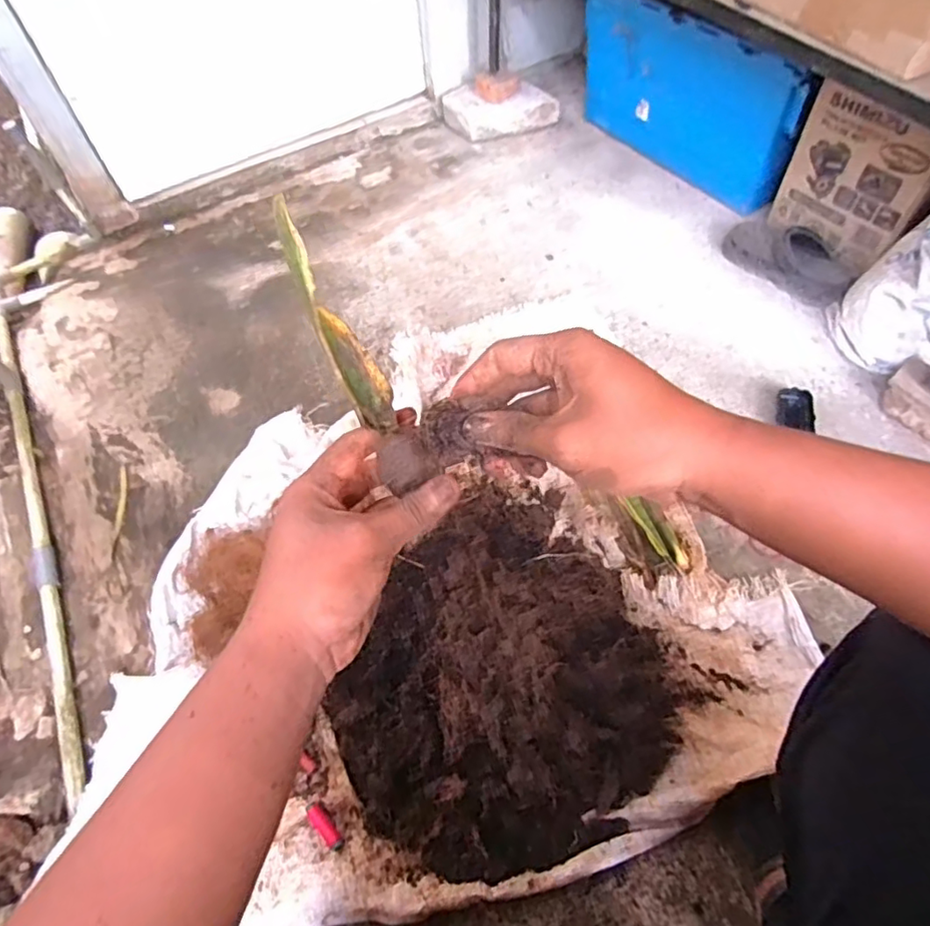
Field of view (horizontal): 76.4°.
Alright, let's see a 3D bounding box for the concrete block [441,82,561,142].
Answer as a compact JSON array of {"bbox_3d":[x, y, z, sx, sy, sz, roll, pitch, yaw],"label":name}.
[{"bbox_3d":[0.088,-0.887,1.485,0.286,0.087,0.126,-3,57,2],"label":"concrete block"}]

